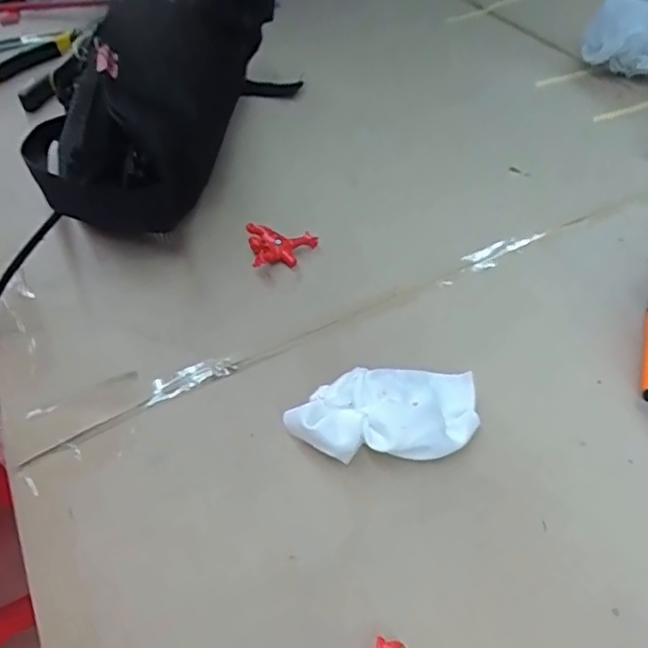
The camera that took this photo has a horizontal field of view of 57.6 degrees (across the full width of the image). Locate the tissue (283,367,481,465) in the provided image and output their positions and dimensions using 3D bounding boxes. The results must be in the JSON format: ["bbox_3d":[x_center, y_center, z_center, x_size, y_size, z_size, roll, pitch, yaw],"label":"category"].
[{"bbox_3d":[0.033,0.049,0.306,0.098,0.021,0.049,-12,50,-8],"label":"tissue"}]

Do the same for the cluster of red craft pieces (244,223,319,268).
[{"bbox_3d":[-0.028,-0.055,0.409,0.046,0.016,0.030,-9,50,-6],"label":"cluster of red craft pieces"}]

